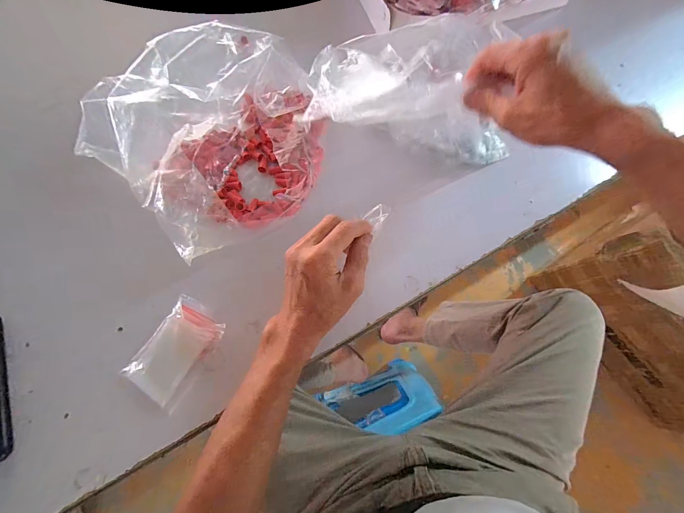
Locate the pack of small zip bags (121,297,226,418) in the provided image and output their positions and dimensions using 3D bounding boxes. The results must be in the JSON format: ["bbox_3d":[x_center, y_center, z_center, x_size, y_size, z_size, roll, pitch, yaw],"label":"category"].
[{"bbox_3d":[-0.186,0.105,0.324,0.069,0.015,0.107,29,75,8],"label":"pack of small zip bags"}]

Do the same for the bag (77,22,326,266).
[{"bbox_3d":[-0.152,-0.169,0.380,0.285,0.078,0.297,40,77,10],"label":"bag"}]

